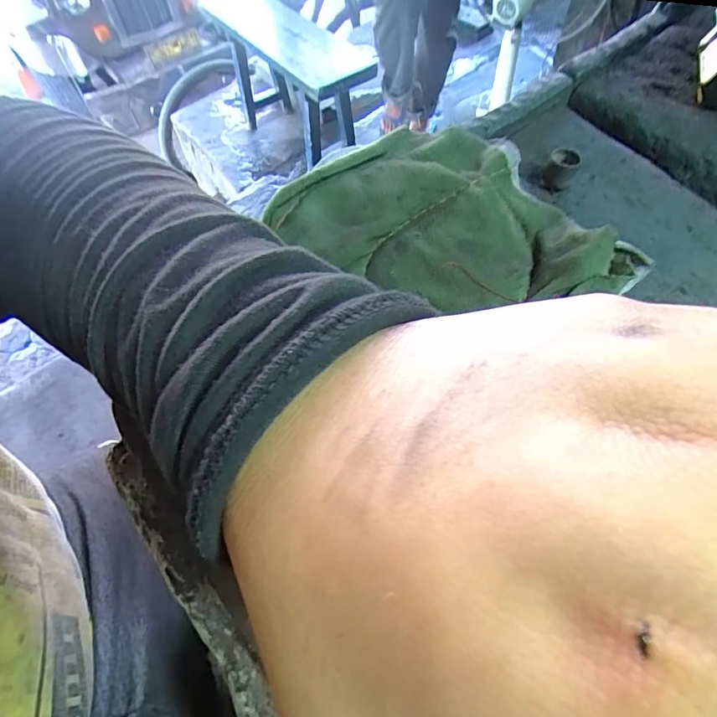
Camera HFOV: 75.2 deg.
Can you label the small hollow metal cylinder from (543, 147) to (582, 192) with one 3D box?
[{"bbox_3d":[0.096,-0.090,0.220,0.012,0.015,0.013,-1,61,2],"label":"small hollow metal cylinder"}]

